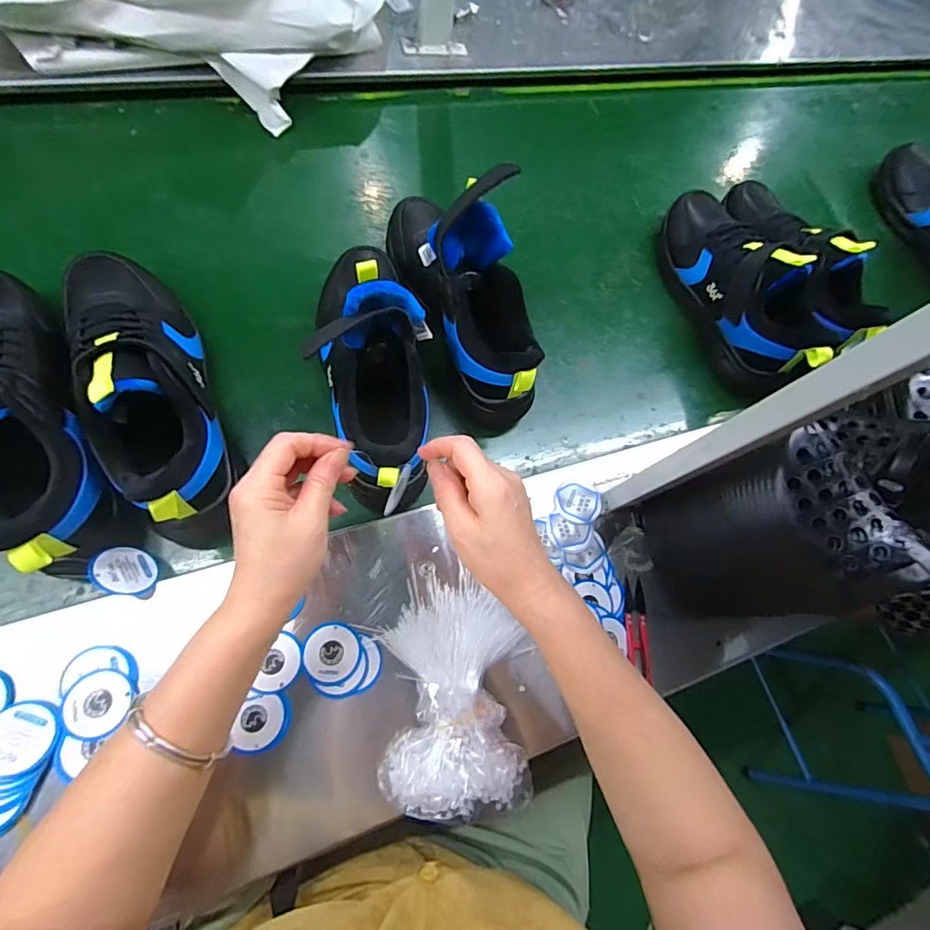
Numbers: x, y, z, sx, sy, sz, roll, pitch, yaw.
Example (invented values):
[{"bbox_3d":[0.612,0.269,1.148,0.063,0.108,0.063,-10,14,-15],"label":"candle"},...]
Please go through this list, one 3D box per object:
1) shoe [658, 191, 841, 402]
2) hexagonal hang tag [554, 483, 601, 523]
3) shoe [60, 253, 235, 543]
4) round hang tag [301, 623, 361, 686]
[{"bbox_3d":[0.332,-0.229,0.588,0.100,0.107,0.284,-21,76,-3],"label":"shoe"},{"bbox_3d":[0.117,0.038,0.507,0.046,0.004,0.040,18,66,5],"label":"hexagonal hang tag"},{"bbox_3d":[-0.278,-0.079,0.440,0.086,0.131,0.283,-26,76,-5],"label":"shoe"},{"bbox_3d":[-0.113,0.159,0.416,0.046,0.004,0.047,4,65,-10],"label":"round hang tag"}]

